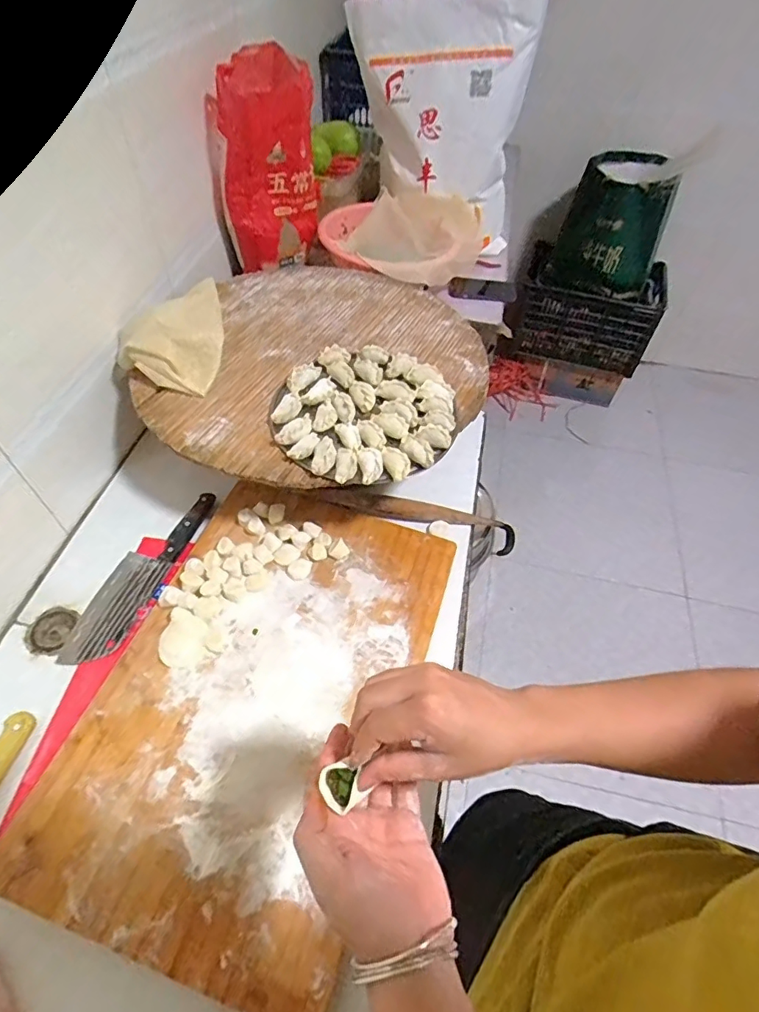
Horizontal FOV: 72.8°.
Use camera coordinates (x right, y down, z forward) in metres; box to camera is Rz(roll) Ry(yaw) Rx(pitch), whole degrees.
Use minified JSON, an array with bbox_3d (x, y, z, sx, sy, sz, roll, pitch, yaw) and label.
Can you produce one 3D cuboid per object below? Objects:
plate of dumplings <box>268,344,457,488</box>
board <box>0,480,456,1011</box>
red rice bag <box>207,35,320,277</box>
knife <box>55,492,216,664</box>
[{"bbox_3d":[-0.019,-0.138,0.734,0.248,0.027,0.259,1,53,-2],"label":"plate of dumplings"},{"bbox_3d":[-0.142,0.213,0.645,0.355,0.024,0.554,16,54,9],"label":"board"},{"bbox_3d":[-0.222,-0.660,1.010,0.159,0.315,0.178,26,56,16],"label":"red rice bag"},{"bbox_3d":[-0.346,0.092,0.748,0.078,0.023,0.289,16,54,9],"label":"knife"}]

